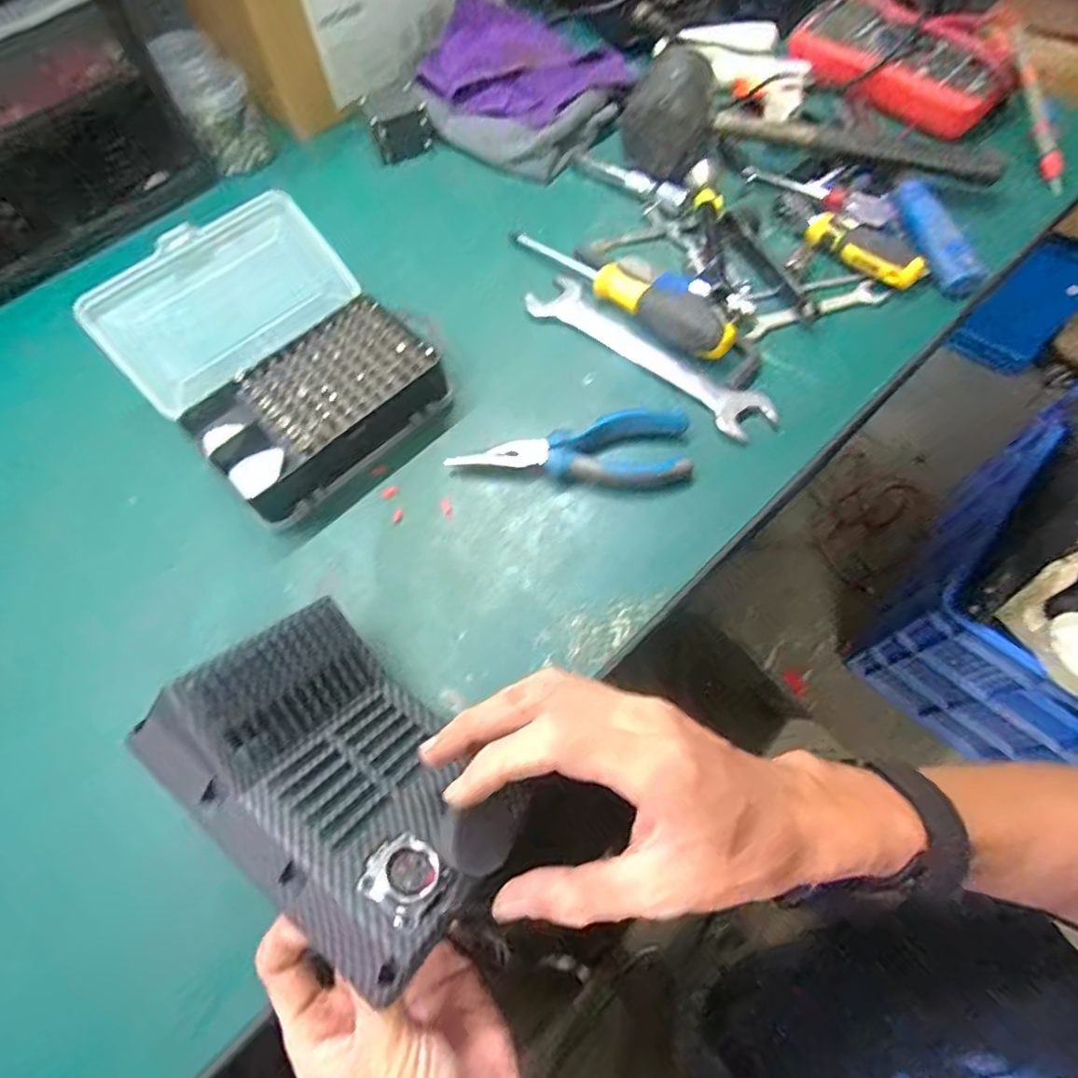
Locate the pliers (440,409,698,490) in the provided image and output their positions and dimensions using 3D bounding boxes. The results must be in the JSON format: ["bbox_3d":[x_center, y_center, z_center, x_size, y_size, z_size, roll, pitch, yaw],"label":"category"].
[{"bbox_3d":[0.023,-0.051,0.387,0.155,0.017,0.050,-10,65,-1],"label":"pliers"}]

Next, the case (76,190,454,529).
[{"bbox_3d":[-0.176,-0.125,0.403,0.163,0.076,0.191,-42,69,-15],"label":"case"}]

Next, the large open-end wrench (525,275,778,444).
[{"bbox_3d":[0.080,-0.138,0.439,0.207,0.006,0.041,38,73,19],"label":"large open-end wrench"}]

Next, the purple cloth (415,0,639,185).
[{"bbox_3d":[-0.020,-0.432,0.554,0.161,0.023,0.196,-42,81,-5],"label":"purple cloth"}]

